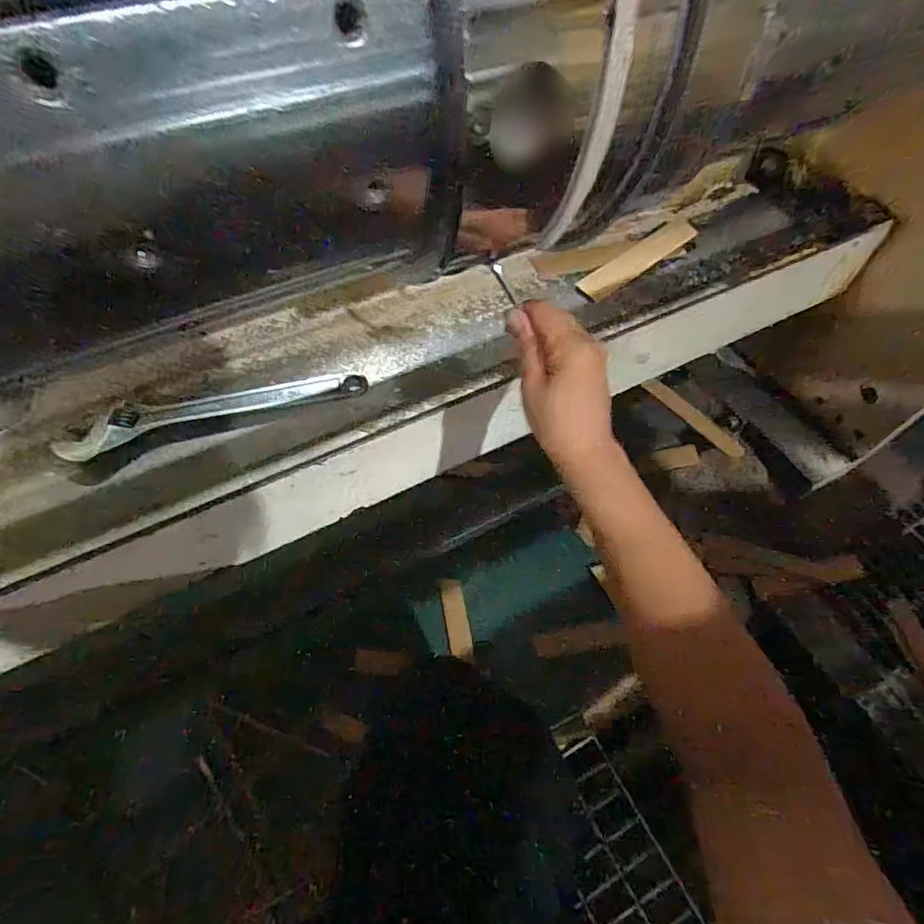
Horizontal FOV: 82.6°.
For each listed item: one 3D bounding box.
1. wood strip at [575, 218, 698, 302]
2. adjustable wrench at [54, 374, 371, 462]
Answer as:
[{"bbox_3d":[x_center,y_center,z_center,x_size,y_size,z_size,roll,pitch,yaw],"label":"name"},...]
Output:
[{"bbox_3d":[0.224,-0.260,0.667,0.191,0.006,0.040,-36,70,-16],"label":"wood strip"},{"bbox_3d":[-0.241,-0.056,0.527,0.284,0.019,0.047,-17,60,-13],"label":"adjustable wrench"}]

